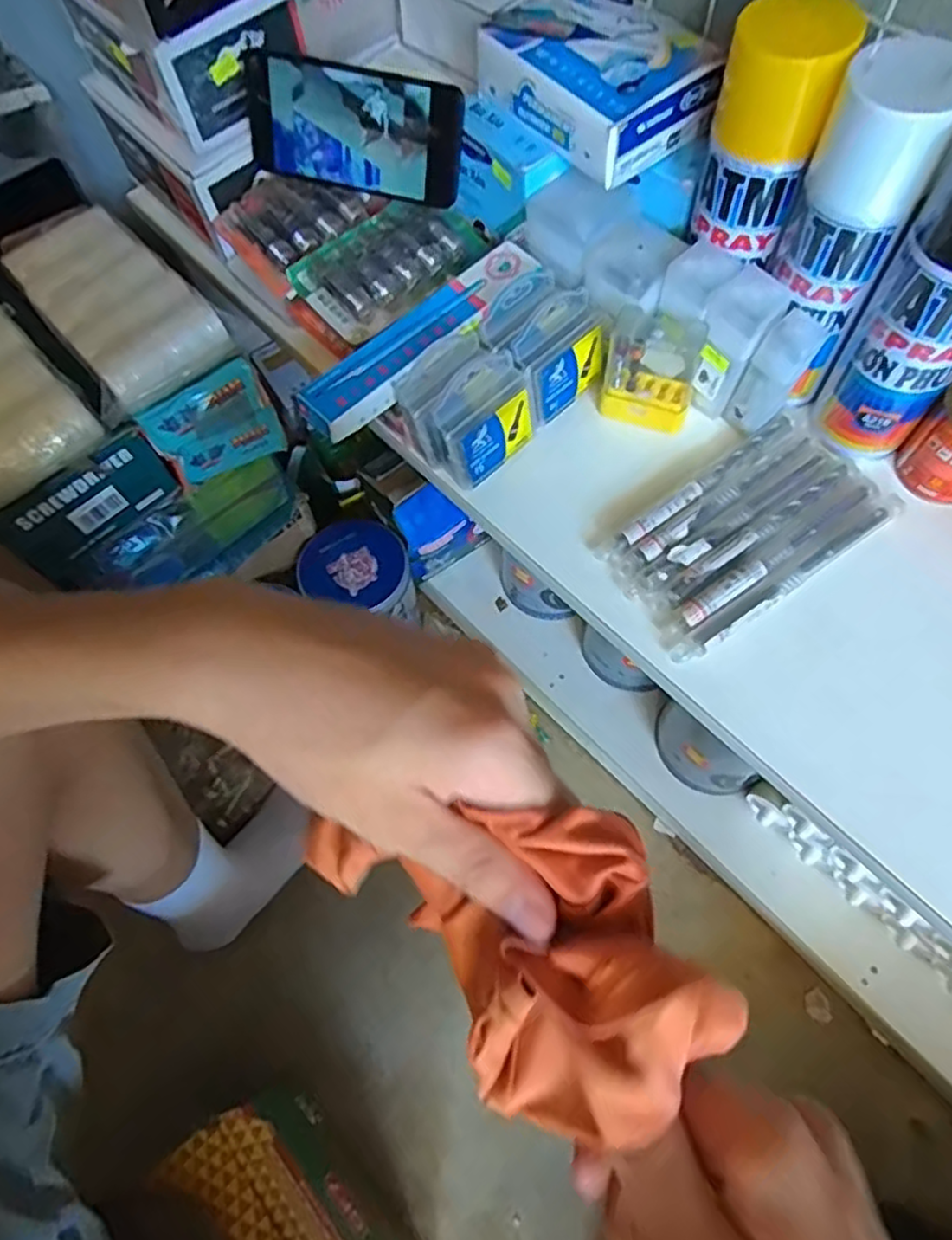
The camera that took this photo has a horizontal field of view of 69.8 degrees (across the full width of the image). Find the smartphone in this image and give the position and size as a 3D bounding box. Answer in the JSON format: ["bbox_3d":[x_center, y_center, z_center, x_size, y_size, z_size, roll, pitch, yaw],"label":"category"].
[{"bbox_3d":[-0.091,-0.362,0.506,0.164,0.076,0.016,13,41,6],"label":"smartphone"}]

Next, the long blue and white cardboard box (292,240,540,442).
[{"bbox_3d":[-0.037,-0.203,0.488,0.040,0.028,0.206,41,71,19],"label":"long blue and white cardboard box"}]

